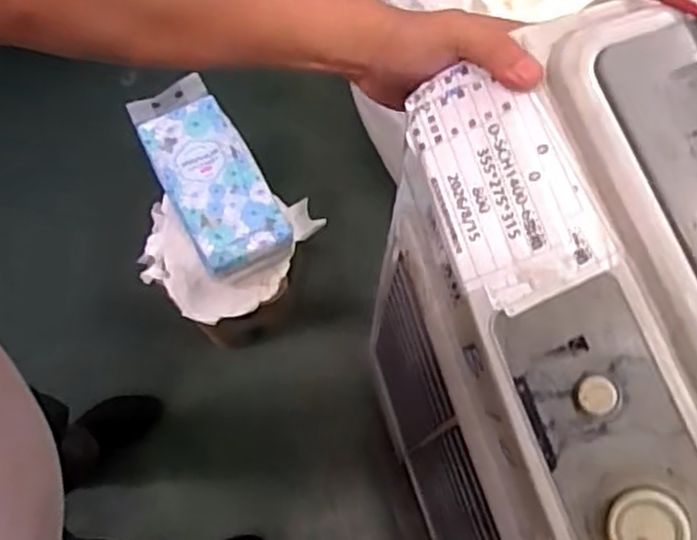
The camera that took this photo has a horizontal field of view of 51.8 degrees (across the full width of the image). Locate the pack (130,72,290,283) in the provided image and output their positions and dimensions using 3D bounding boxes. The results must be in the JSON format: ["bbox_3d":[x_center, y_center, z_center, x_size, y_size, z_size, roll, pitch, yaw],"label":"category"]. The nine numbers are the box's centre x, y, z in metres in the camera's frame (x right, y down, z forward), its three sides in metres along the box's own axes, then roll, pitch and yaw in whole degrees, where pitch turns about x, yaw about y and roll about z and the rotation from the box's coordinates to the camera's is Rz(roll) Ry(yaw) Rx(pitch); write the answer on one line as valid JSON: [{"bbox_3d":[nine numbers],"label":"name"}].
[{"bbox_3d":[-0.259,-0.181,1.325,0.163,0.072,0.410,-27,76,-9],"label":"pack"}]

